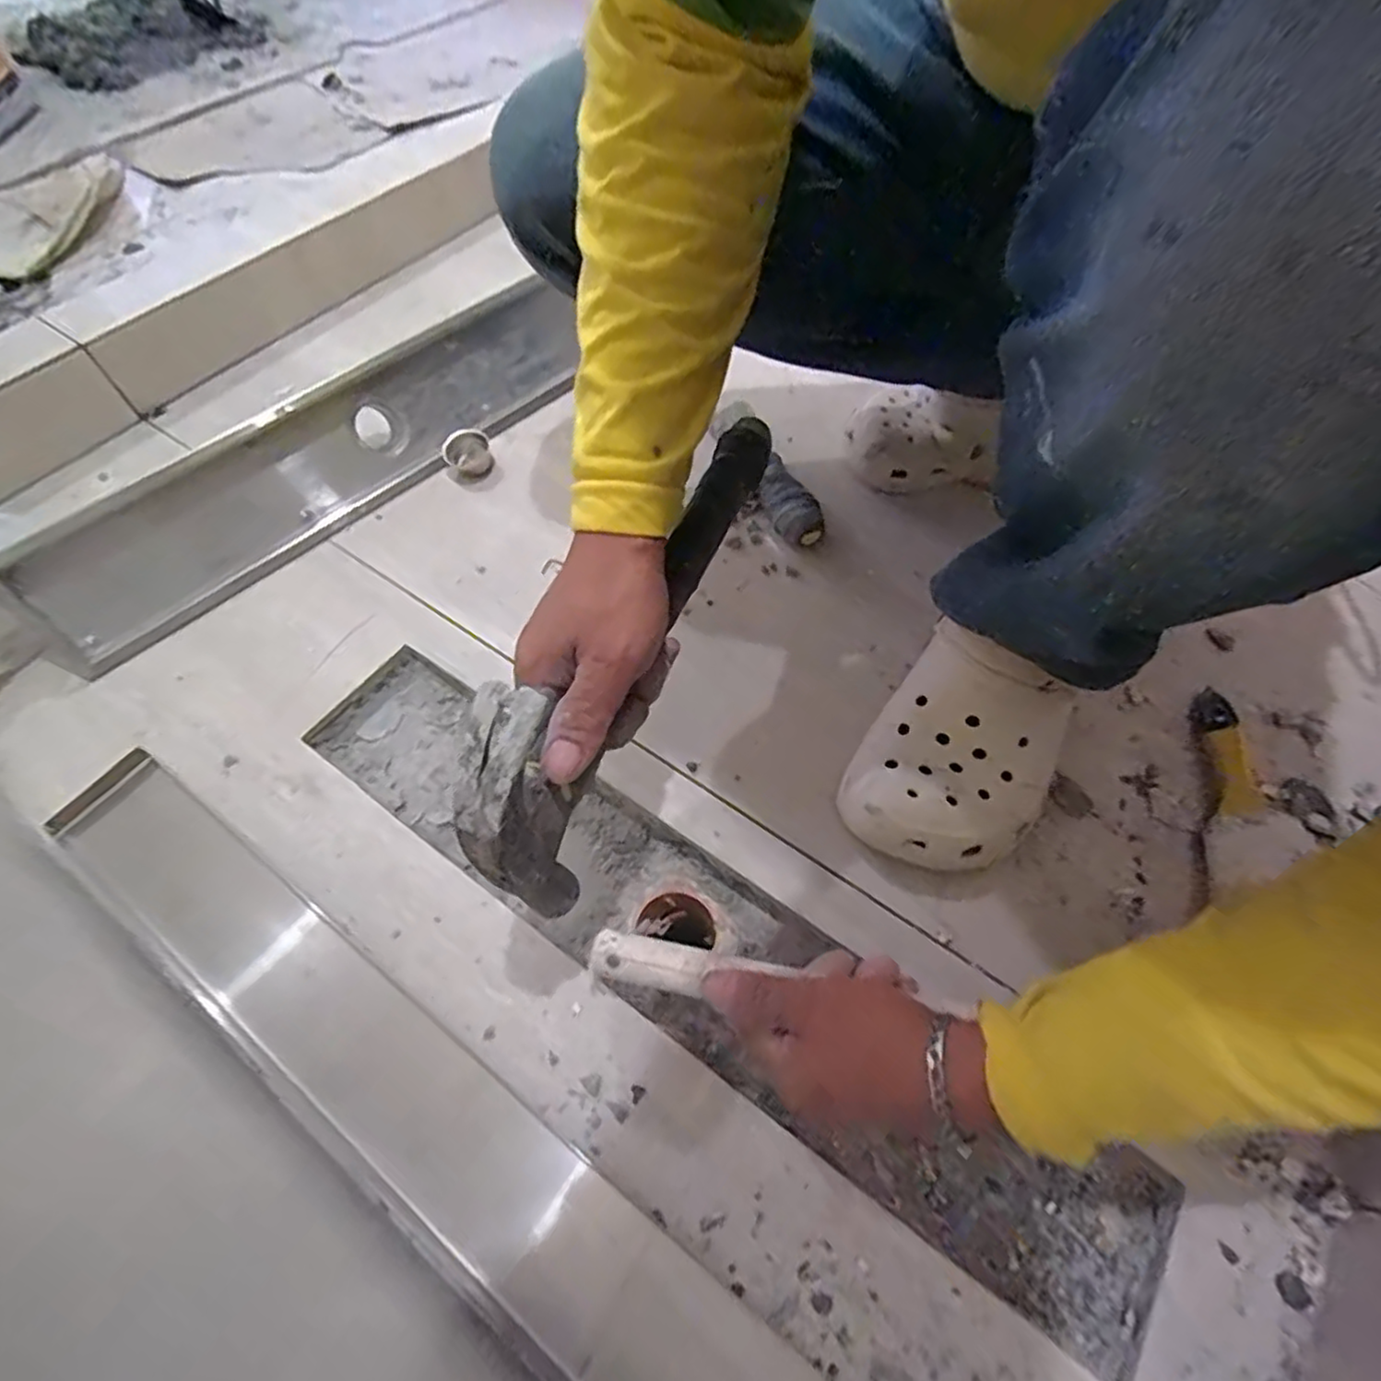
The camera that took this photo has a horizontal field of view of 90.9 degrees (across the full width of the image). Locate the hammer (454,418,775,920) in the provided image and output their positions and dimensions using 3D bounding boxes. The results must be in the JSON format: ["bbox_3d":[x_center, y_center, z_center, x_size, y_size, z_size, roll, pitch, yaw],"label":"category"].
[{"bbox_3d":[-0.018,-0.041,0.376,0.050,0.100,0.324,23,55,13],"label":"hammer"}]

